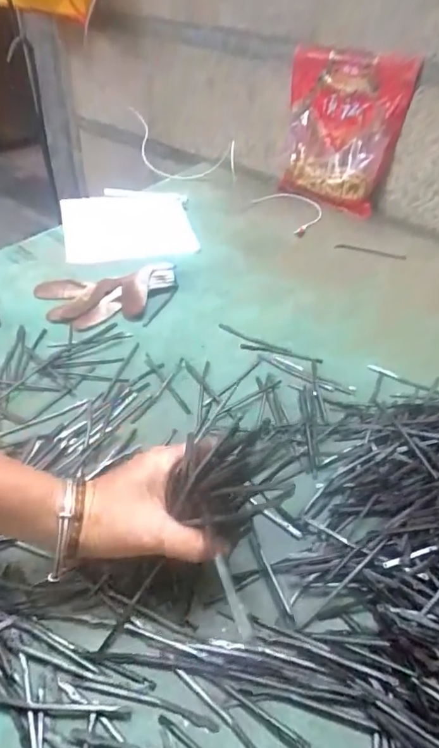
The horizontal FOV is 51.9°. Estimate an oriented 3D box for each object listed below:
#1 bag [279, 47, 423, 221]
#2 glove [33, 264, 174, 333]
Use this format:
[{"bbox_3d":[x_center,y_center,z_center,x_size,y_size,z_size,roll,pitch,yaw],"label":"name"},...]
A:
[{"bbox_3d":[0.198,-0.413,0.773,0.206,0.228,0.047,22,27,14],"label":"bag"},{"bbox_3d":[-0.143,-0.101,0.572,0.177,0.030,0.096,-4,45,-8],"label":"glove"}]

